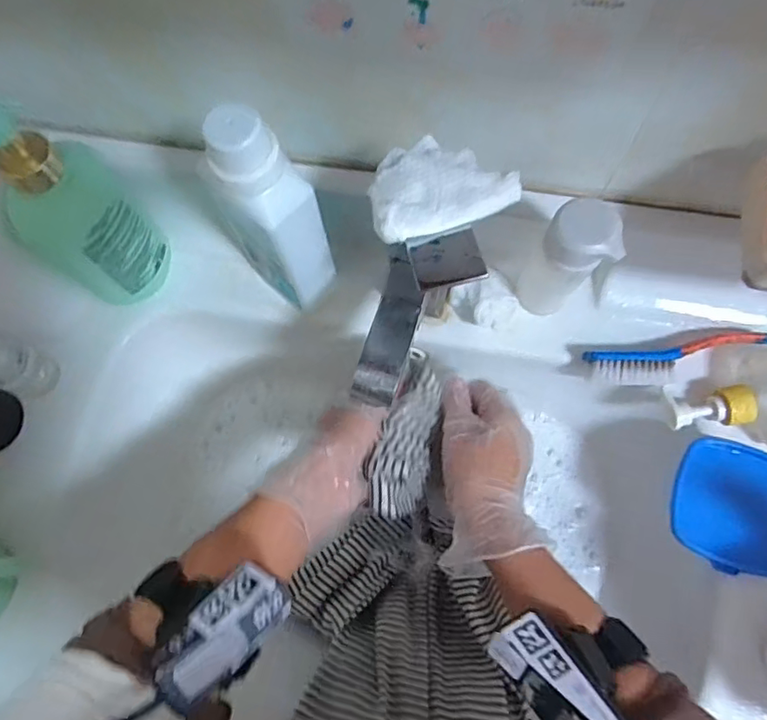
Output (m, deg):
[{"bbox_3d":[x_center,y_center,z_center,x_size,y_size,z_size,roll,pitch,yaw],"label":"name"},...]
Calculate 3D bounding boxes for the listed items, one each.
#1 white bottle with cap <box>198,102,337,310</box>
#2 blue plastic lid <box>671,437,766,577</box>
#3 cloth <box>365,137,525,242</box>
[{"bbox_3d":[-0.078,-0.099,0.397,0.059,0.193,0.056,-27,75,-6],"label":"white bottle with cap"},{"bbox_3d":[0.281,0.117,0.441,0.093,0.020,0.094,17,75,7],"label":"blue plastic lid"},{"bbox_3d":[0.032,-0.108,0.334,0.086,0.021,0.066,-16,74,-3],"label":"cloth"}]

